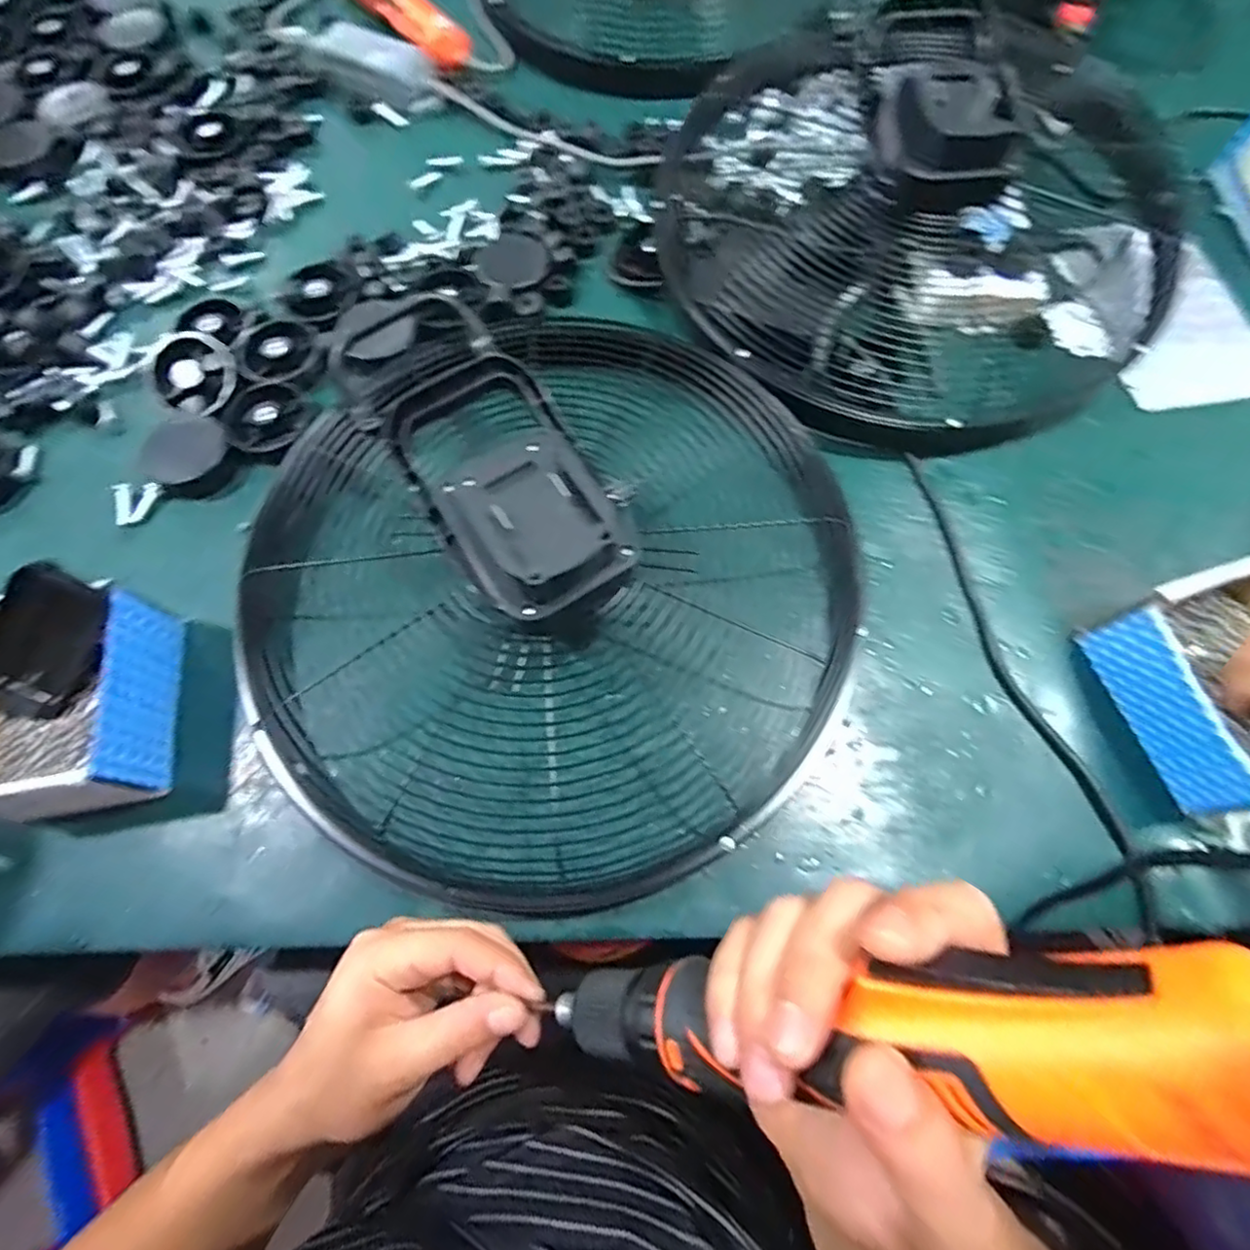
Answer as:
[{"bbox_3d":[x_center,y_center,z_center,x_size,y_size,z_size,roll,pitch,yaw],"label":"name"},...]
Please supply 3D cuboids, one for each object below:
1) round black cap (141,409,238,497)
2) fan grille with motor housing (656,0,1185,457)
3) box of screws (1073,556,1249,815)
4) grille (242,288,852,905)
[{"bbox_3d":[-0.355,-0.140,0.518,0.072,0.024,0.065,29,73,11],"label":"round black cap"},{"bbox_3d":[0.247,-0.365,0.536,0.421,0.139,0.400,0,70,1],"label":"fan grille with motor housing"},{"bbox_3d":[0.395,0.038,0.420,0.111,0.071,0.137,-13,70,-4],"label":"box of screws"},{"bbox_3d":[-0.059,-0.030,0.428,0.418,0.128,0.395,7,70,4],"label":"grille"}]

